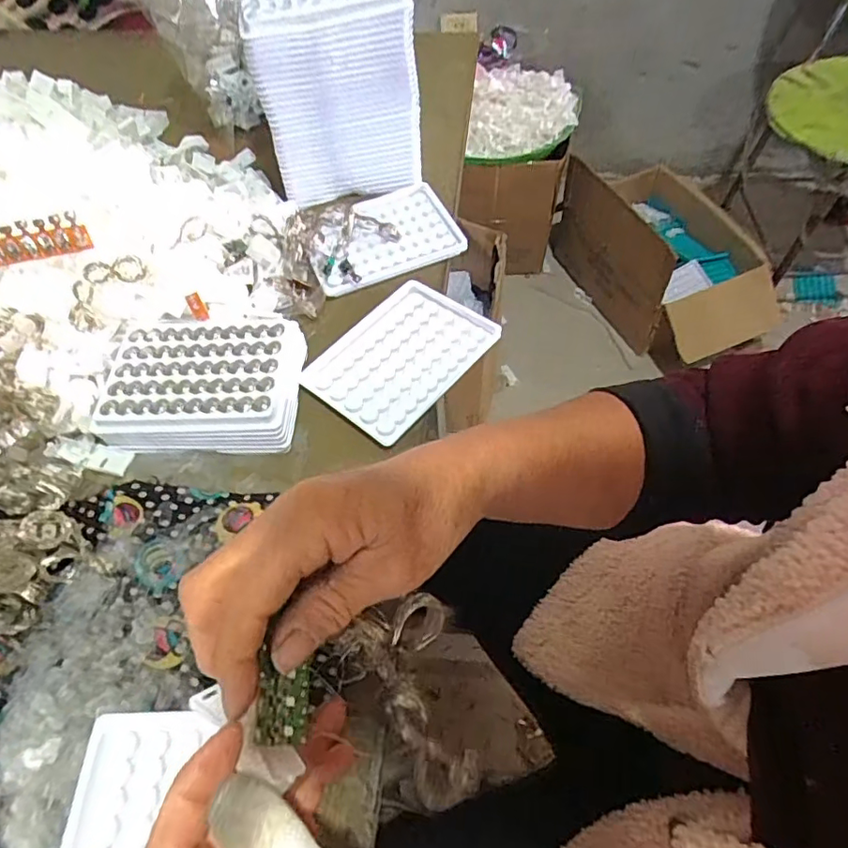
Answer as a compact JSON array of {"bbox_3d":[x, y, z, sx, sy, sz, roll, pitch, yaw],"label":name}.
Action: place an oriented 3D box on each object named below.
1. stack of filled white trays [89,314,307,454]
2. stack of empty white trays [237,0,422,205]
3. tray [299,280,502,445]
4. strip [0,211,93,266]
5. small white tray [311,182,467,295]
[{"bbox_3d":[-0.159,-0.037,0.401,0.134,0.030,0.109,-2,58,2],"label":"stack of filled white trays"},{"bbox_3d":[-0.079,-0.300,0.490,0.130,0.145,0.094,-14,59,-6],"label":"stack of empty white trays"},{"bbox_3d":[-0.019,-0.054,0.421,0.096,0.012,0.127,36,67,23],"label":"tray"},{"bbox_3d":[-0.289,-0.119,0.377,0.109,0.018,0.025,-28,62,-31],"label":"strip"},{"bbox_3d":[-0.041,-0.173,0.495,0.126,0.018,0.107,-20,59,-9],"label":"small white tray"}]

